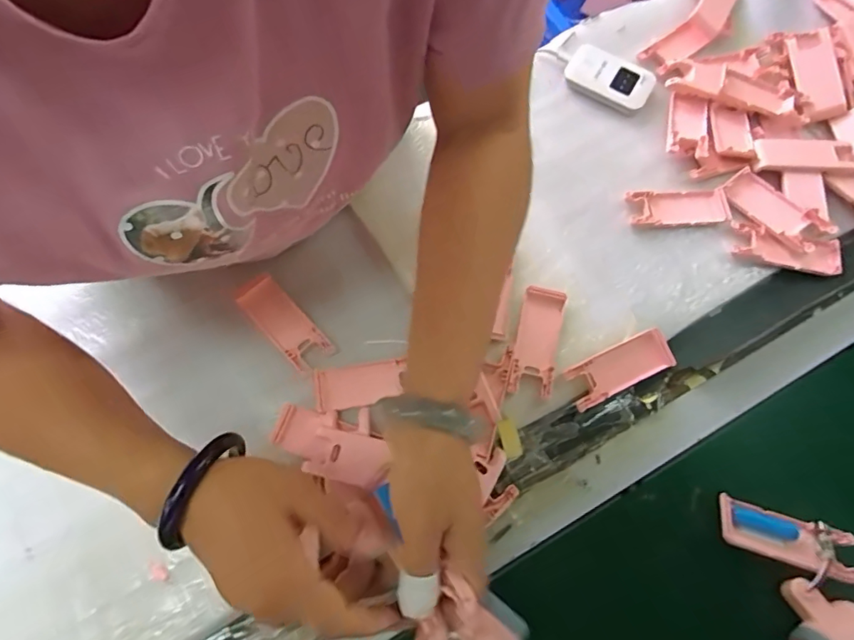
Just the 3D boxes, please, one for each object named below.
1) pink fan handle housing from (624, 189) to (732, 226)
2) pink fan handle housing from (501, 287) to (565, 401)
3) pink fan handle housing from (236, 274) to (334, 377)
[{"bbox_3d":[0.262,-0.117,0.510,0.102,0.009,0.039,0,71,-3],"label":"pink fan handle housing"},{"bbox_3d":[0.099,0.018,0.449,0.043,0.009,0.101,14,71,2],"label":"pink fan handle housing"},{"bbox_3d":[-0.135,0.003,0.459,0.040,0.005,0.102,-40,77,-15],"label":"pink fan handle housing"}]

